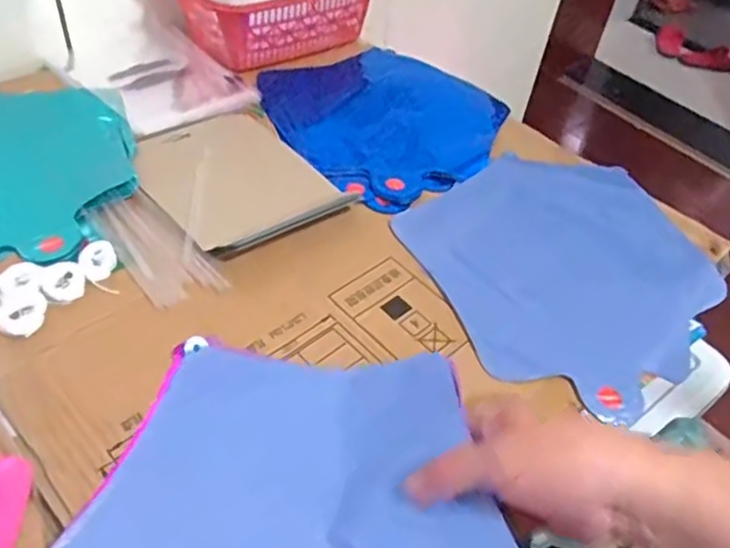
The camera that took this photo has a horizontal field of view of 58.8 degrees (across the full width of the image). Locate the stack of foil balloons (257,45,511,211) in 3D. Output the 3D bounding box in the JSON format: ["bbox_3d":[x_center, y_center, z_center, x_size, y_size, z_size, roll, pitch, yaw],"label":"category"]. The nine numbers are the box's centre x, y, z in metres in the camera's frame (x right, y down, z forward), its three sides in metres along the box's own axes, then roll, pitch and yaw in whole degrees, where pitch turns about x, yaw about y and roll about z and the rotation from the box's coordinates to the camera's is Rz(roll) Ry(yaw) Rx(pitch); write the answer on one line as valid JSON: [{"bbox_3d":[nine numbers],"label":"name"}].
[{"bbox_3d":[0.026,-0.160,0.633,0.224,0.008,0.243,-23,53,-27],"label":"stack of foil balloons"}]

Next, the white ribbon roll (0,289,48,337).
[{"bbox_3d":[-0.218,0.025,0.413,0.026,0.010,0.034,1,46,-7],"label":"white ribbon roll"}]

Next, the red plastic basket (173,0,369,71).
[{"bbox_3d":[-0.094,-0.295,0.703,0.135,0.089,0.206,38,53,26],"label":"red plastic basket"}]

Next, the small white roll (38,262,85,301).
[{"bbox_3d":[-0.203,0.004,0.435,0.027,0.006,0.033,-24,54,-27],"label":"small white roll"}]

